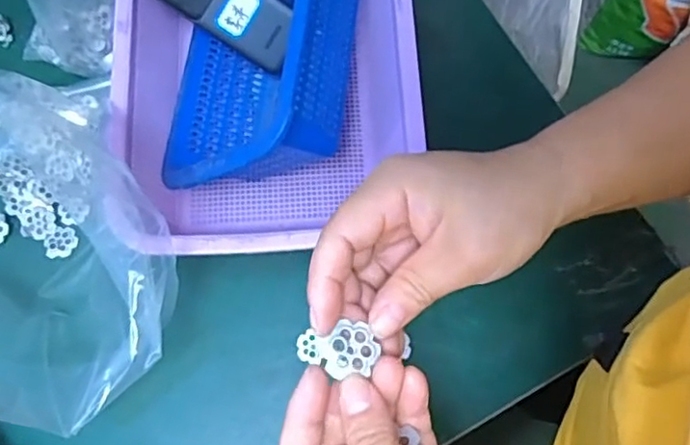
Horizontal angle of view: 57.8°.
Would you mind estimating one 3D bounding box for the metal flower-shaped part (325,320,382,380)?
[{"bbox_3d":[0.004,0.054,0.261,0.022,0.007,0.021,9,71,-12],"label":"metal flower-shaped part"}]

